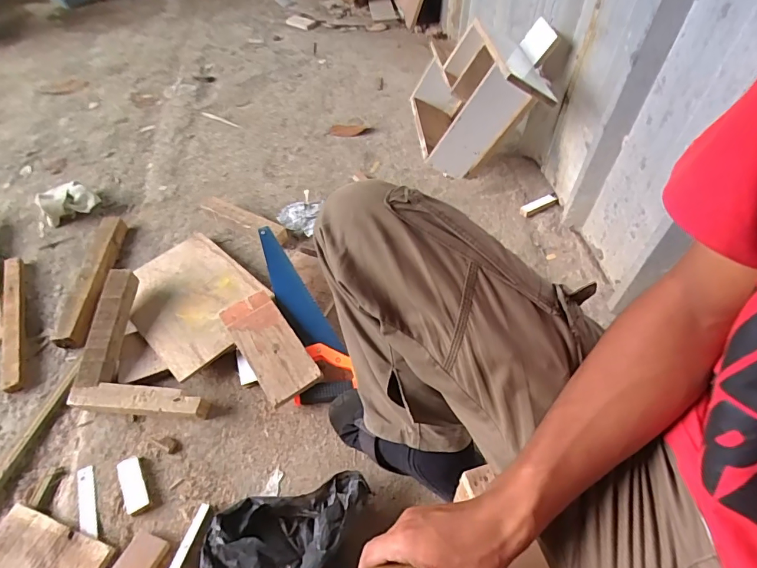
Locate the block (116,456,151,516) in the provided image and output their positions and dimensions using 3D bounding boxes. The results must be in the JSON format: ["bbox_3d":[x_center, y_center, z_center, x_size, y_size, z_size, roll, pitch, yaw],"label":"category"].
[{"bbox_3d":[-0.395,0.323,0.706,0.038,0.011,0.094,-26,54,-20],"label":"block"}]

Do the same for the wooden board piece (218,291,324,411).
[{"bbox_3d":[-0.205,0.109,0.818,0.100,0.018,0.229,-31,62,-19],"label":"wooden board piece"}]

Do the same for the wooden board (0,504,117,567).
[{"bbox_3d":[-0.500,0.413,0.626,0.205,0.013,0.135,9,48,19],"label":"wooden board"}]

